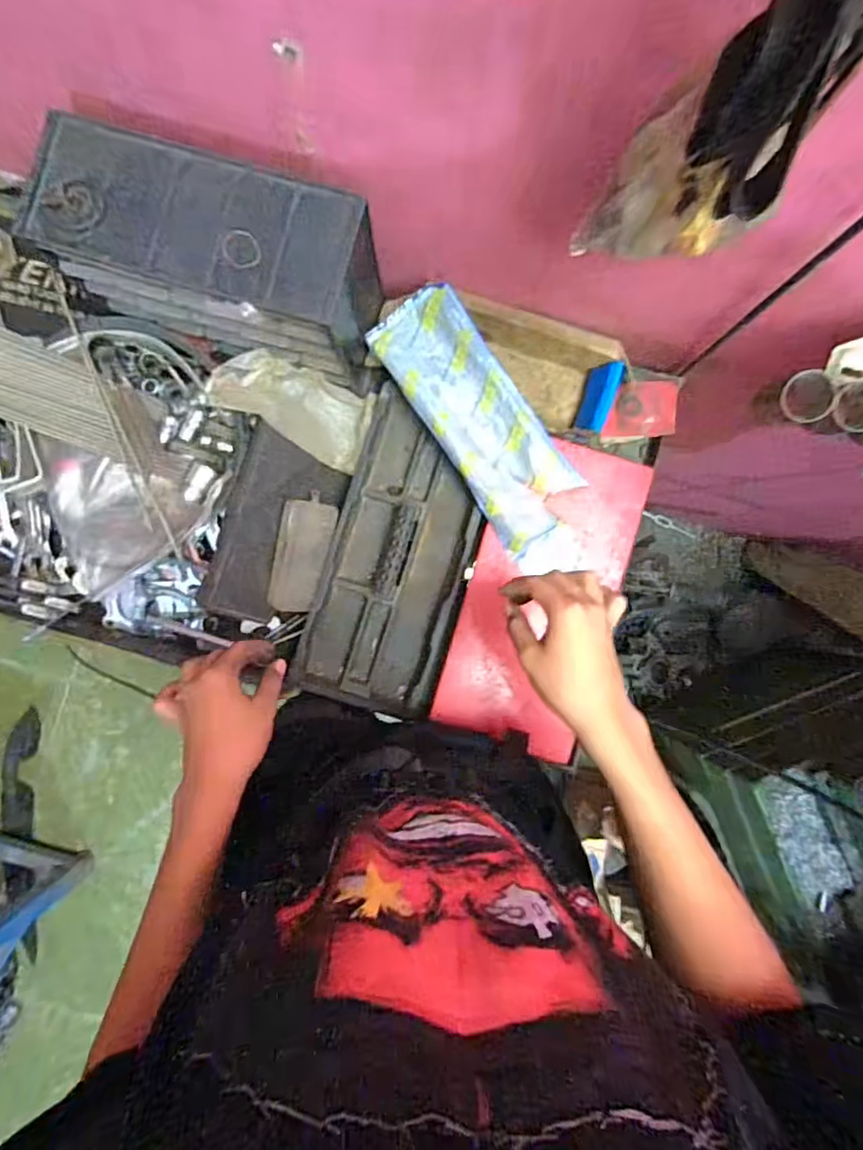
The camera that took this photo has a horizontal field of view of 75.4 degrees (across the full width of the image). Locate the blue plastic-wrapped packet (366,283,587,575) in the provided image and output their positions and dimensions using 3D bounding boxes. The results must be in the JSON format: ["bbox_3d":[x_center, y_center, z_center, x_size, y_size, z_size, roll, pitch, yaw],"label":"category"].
[{"bbox_3d":[0.069,-0.159,0.641,0.111,0.026,0.339,-34,98,-1],"label":"blue plastic-wrapped packet"}]

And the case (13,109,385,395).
[{"bbox_3d":[-0.216,-0.314,0.575,0.297,0.161,0.136,13,89,0],"label":"case"}]

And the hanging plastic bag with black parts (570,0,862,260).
[{"bbox_3d":[0.143,-0.228,0.274,0.091,0.230,0.067,36,89,1],"label":"hanging plastic bag with black parts"}]

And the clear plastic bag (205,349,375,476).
[{"bbox_3d":[-0.158,-0.198,0.654,0.183,0.050,0.093,18,88,-38],"label":"clear plastic bag"}]

